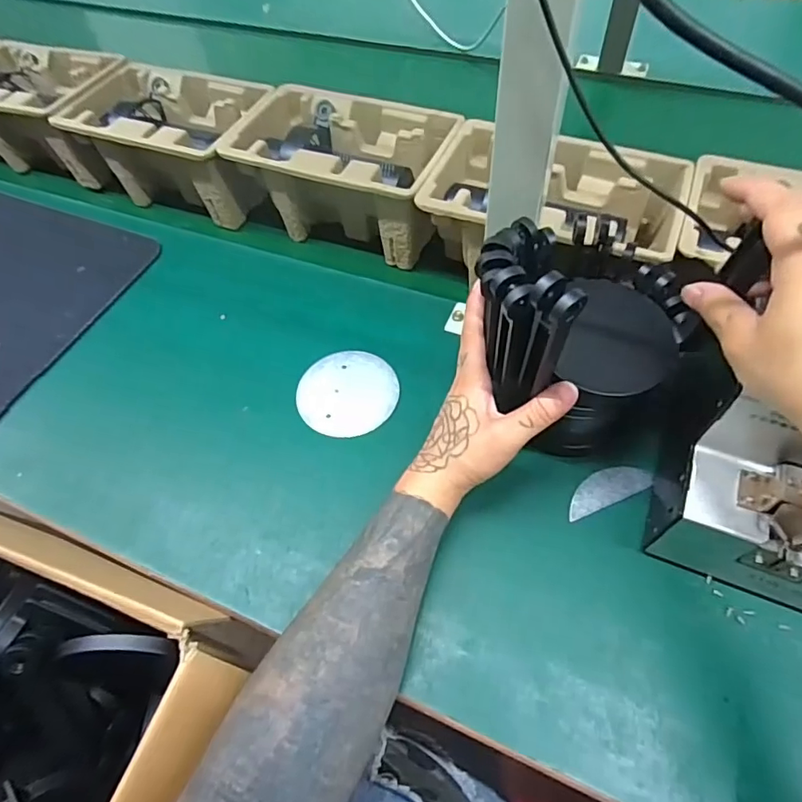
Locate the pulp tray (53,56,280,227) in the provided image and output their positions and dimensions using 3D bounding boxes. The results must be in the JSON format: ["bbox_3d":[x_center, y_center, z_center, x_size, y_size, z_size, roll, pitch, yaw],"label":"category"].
[{"bbox_3d":[-0.270,-0.316,0.641,0.243,0.100,0.152,18,60,14],"label":"pulp tray"}]

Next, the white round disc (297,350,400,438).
[{"bbox_3d":[-0.049,-0.009,0.487,0.090,0.004,0.091,-2,57,2],"label":"white round disc"}]

